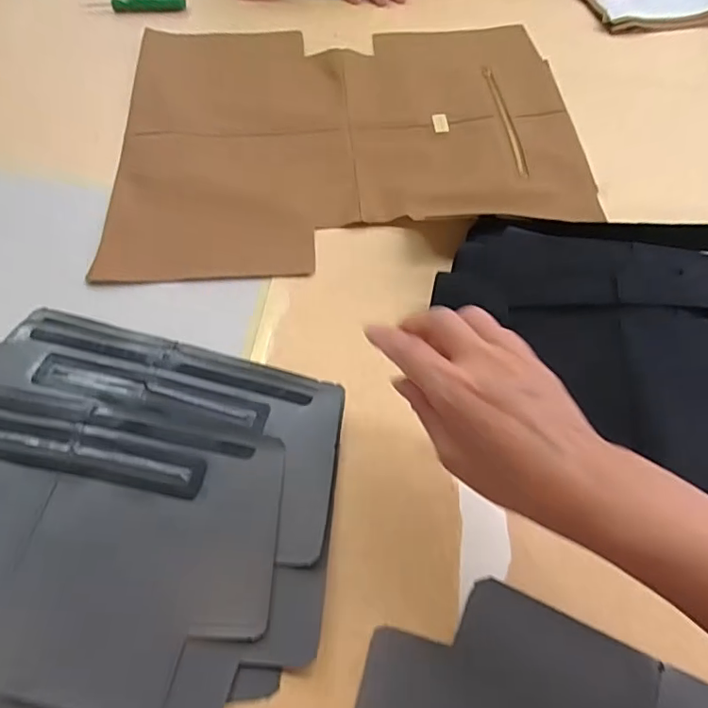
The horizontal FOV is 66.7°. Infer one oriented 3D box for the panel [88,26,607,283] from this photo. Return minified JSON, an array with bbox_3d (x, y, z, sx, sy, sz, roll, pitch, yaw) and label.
[{"bbox_3d":[-0.001,-0.227,0.538,0.442,0.013,0.347,-2,60,-3],"label":"panel"}]

